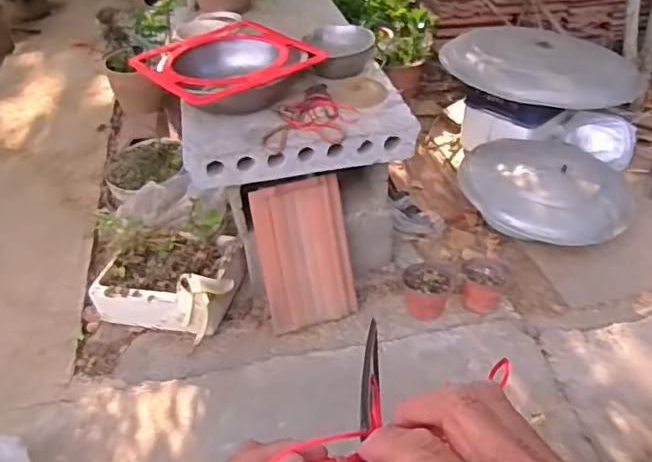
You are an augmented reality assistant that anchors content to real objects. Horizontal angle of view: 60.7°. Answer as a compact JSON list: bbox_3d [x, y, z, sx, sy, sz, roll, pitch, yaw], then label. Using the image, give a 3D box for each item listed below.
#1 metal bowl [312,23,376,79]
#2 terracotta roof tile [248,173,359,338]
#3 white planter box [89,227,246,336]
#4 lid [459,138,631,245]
[{"bbox_3d":[0.041,-0.438,1.350,0.145,0.073,0.140,-2,42,2],"label":"metal bowl"},{"bbox_3d":[-0.044,0.056,1.259,0.204,0.337,0.022,-13,19,-16],"label":"terracotta roof tile"},{"bbox_3d":[-0.373,0.110,1.338,0.318,0.118,0.257,6,43,10],"label":"white planter box"},{"bbox_3d":[0.579,-0.115,1.491,0.438,0.102,0.349,15,45,20],"label":"lid"}]

